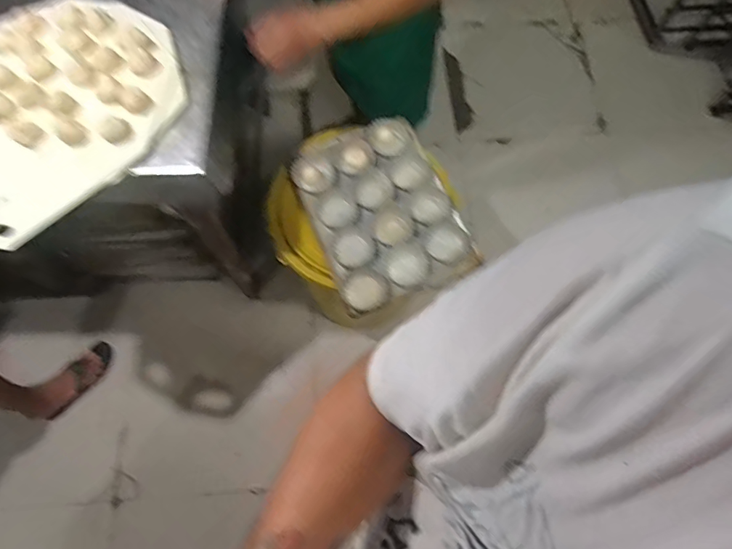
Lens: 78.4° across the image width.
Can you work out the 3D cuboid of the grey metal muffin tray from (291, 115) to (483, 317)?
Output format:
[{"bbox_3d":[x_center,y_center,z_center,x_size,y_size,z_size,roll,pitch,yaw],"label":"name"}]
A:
[{"bbox_3d":[0.034,-0.159,1.060,0.319,0.031,0.439,-21,71,-7],"label":"grey metal muffin tray"}]

